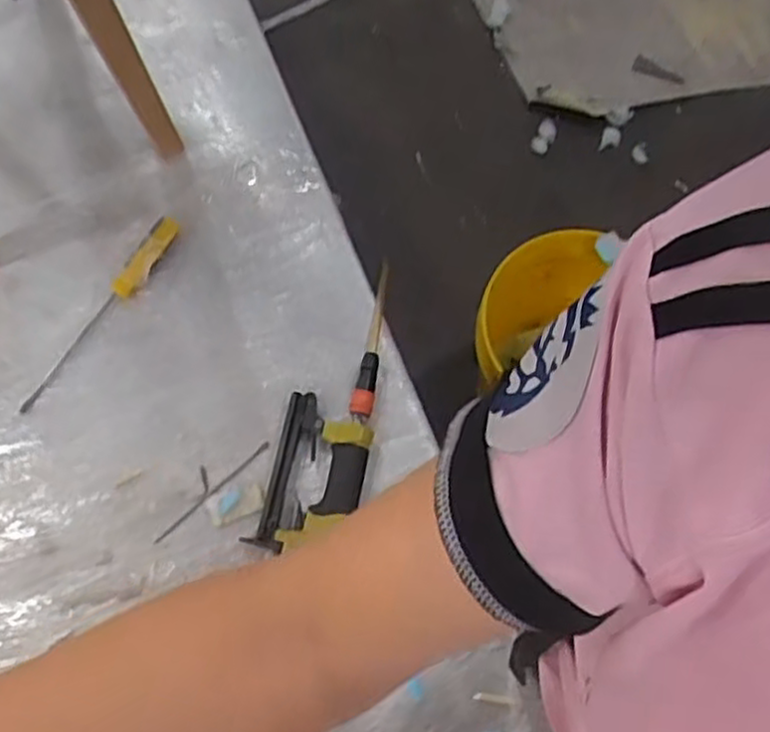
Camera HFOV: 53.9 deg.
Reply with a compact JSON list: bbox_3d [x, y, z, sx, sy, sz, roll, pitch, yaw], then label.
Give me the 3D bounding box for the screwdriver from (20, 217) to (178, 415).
[{"bbox_3d":[-0.336,-0.064,0.905,0.034,0.029,0.284,30,74,9],"label":"screwdriver"}]

